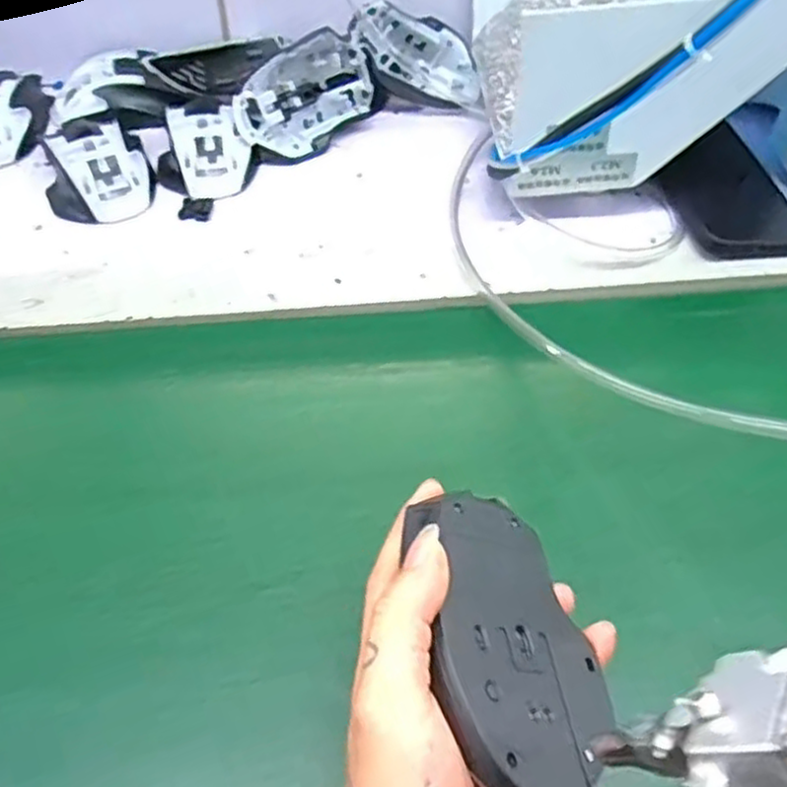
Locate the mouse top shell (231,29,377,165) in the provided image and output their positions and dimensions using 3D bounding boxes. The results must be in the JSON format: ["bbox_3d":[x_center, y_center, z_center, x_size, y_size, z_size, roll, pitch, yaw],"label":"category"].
[{"bbox_3d":[-0.066,-0.227,0.565,0.047,0.066,0.112,36,60,24],"label":"mouse top shell"}]

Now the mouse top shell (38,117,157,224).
[{"bbox_3d":[-0.210,-0.160,0.528,0.073,0.035,0.075,-21,56,-16],"label":"mouse top shell"}]

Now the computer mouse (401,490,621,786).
[{"bbox_3d":[0.034,0.095,0.273,0.071,0.034,0.110,9,49,-38],"label":"computer mouse"}]

